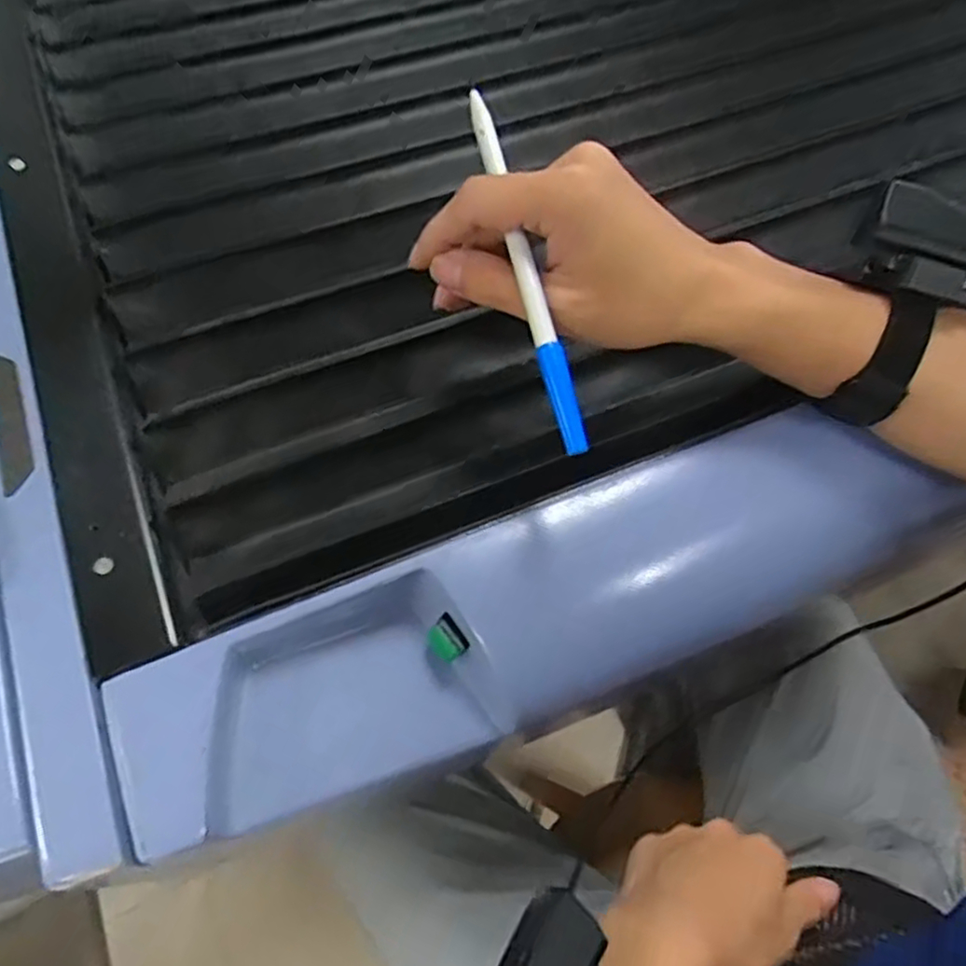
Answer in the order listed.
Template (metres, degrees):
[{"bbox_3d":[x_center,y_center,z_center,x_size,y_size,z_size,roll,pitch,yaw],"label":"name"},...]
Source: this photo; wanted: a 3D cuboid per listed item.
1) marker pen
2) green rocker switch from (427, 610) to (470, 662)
[{"bbox_3d":[0.017,-0.093,0.301,0.011,0.010,0.167,-13,80,-8],"label":"marker pen"},{"bbox_3d":[-0.017,0.074,0.332,0.015,0.010,0.019,-32,69,-16],"label":"green rocker switch"}]

